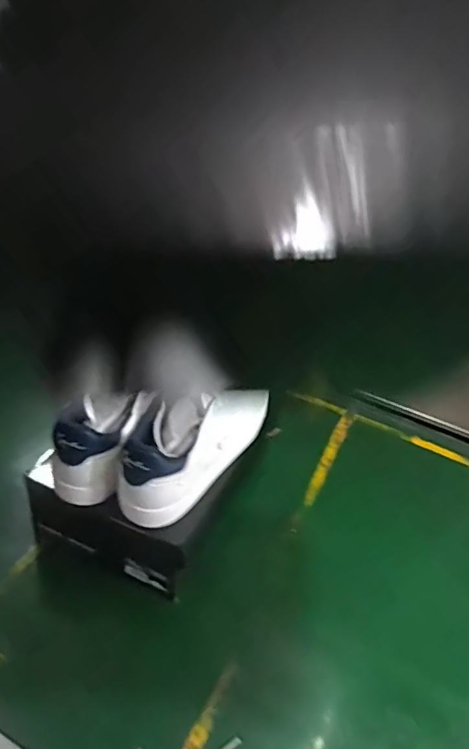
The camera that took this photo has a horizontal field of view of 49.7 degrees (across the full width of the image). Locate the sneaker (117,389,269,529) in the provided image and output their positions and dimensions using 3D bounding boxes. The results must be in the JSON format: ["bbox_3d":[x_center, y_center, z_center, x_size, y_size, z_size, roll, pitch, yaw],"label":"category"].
[{"bbox_3d":[-0.044,0.066,0.642,0.087,0.112,0.259,26,40,22],"label":"sneaker"}]

